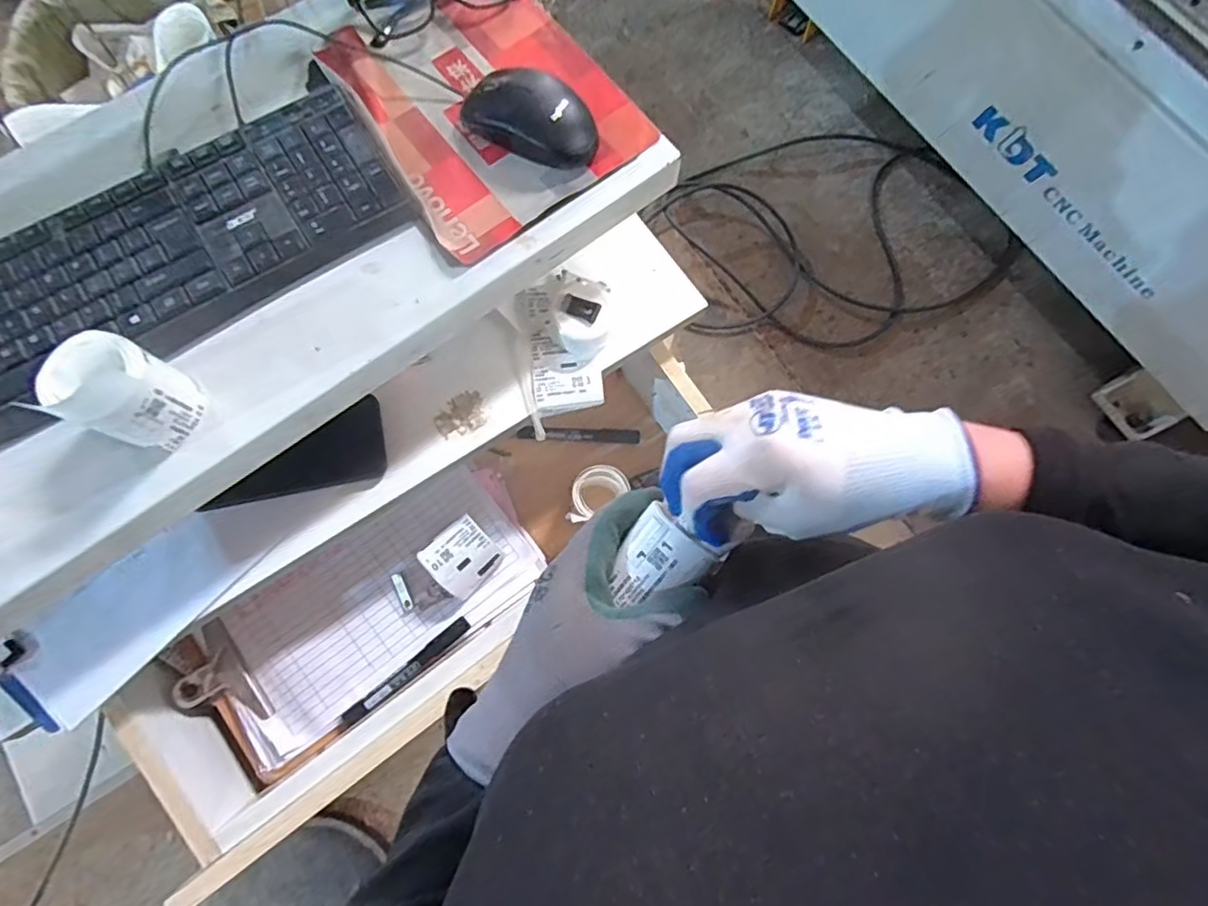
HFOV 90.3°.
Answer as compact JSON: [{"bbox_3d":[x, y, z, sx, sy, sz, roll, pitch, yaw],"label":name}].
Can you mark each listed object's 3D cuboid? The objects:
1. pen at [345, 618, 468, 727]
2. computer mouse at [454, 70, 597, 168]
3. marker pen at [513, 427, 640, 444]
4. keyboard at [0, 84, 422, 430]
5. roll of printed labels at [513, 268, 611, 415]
[{"bbox_3d":[-0.192,0.212,0.584,0.141,0.021,0.017,-40,78,-12],"label":"pen"},{"bbox_3d":[-0.054,-0.256,0.455,0.101,0.029,0.057,35,75,9],"label":"computer mouse"},{"bbox_3d":[-0.028,-0.021,0.696,0.139,0.020,0.015,0,73,-1],"label":"marker pen"},{"bbox_3d":[-0.341,-0.119,0.414,0.414,0.019,0.134,-32,76,-10],"label":"keyboard"},{"bbox_3d":[-0.034,-0.103,0.542,0.080,0.041,0.124,-7,73,-4],"label":"roll of printed labels"}]

